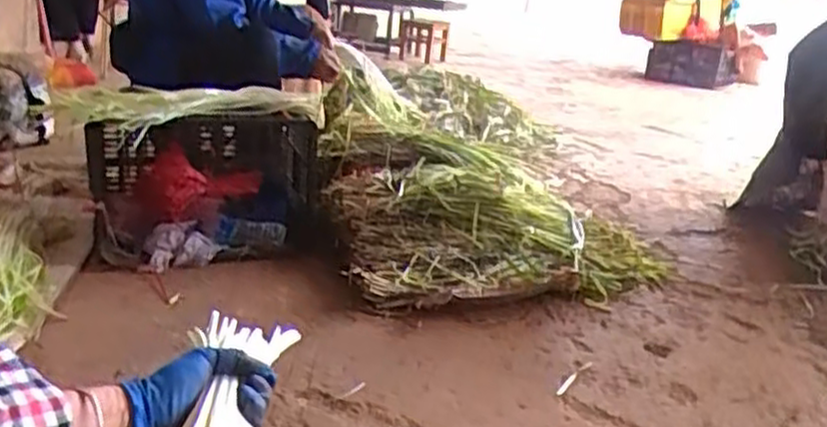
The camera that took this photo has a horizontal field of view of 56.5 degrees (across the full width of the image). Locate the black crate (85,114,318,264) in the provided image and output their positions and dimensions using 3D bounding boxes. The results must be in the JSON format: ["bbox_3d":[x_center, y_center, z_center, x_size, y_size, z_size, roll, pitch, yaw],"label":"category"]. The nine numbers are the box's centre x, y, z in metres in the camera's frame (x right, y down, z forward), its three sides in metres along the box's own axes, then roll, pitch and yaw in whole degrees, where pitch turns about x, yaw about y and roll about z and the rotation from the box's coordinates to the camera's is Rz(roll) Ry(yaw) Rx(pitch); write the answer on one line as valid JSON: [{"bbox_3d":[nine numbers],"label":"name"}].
[{"bbox_3d":[-0.496,-0.116,1.863,0.507,0.316,0.381,3,20,-4],"label":"black crate"}]

